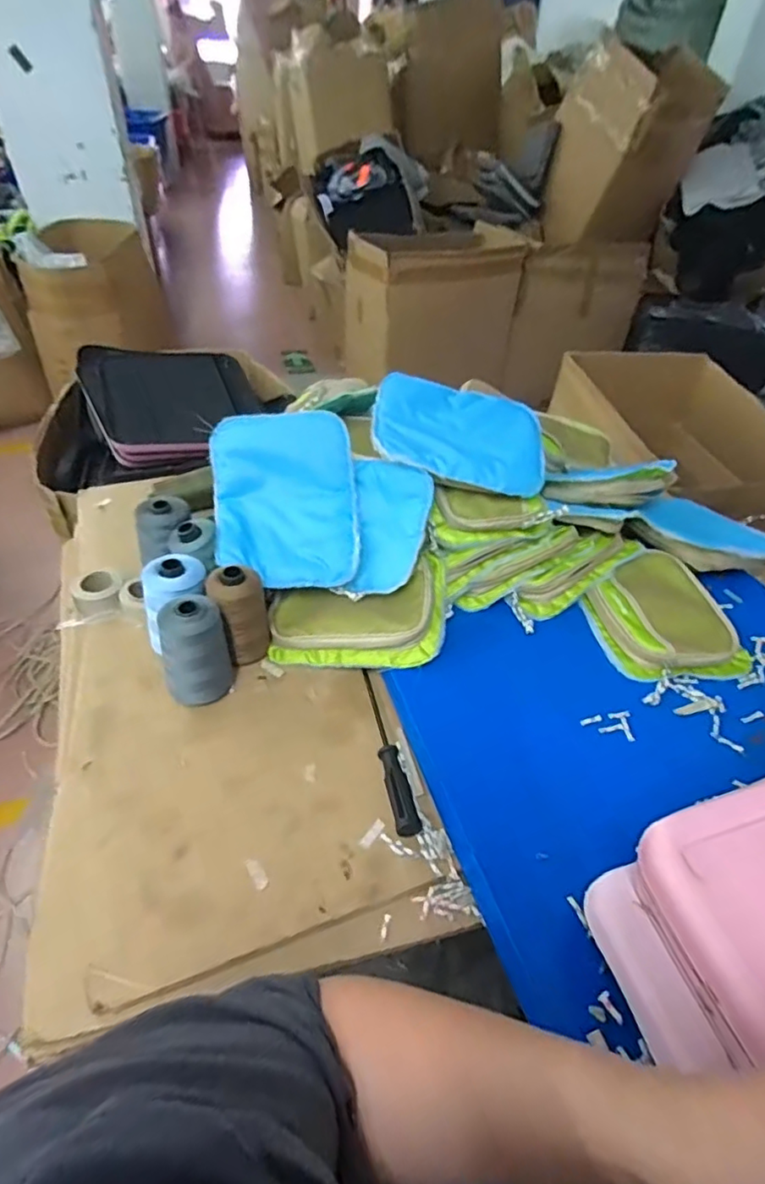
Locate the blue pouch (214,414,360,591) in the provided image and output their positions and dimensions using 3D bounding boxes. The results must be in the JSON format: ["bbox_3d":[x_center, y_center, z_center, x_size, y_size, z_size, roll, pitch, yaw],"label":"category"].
[{"bbox_3d":[-0.117,-0.111,0.689,0.168,0.026,0.209,-4,83,-1],"label":"blue pouch"}]

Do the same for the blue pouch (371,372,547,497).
[{"bbox_3d":[0.101,-0.214,0.741,0.224,0.021,0.184,8,57,-10],"label":"blue pouch"}]

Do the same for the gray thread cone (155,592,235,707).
[{"bbox_3d":[-0.195,0.060,0.596,0.066,0.113,0.071,-14,48,-18],"label":"gray thread cone"}]

